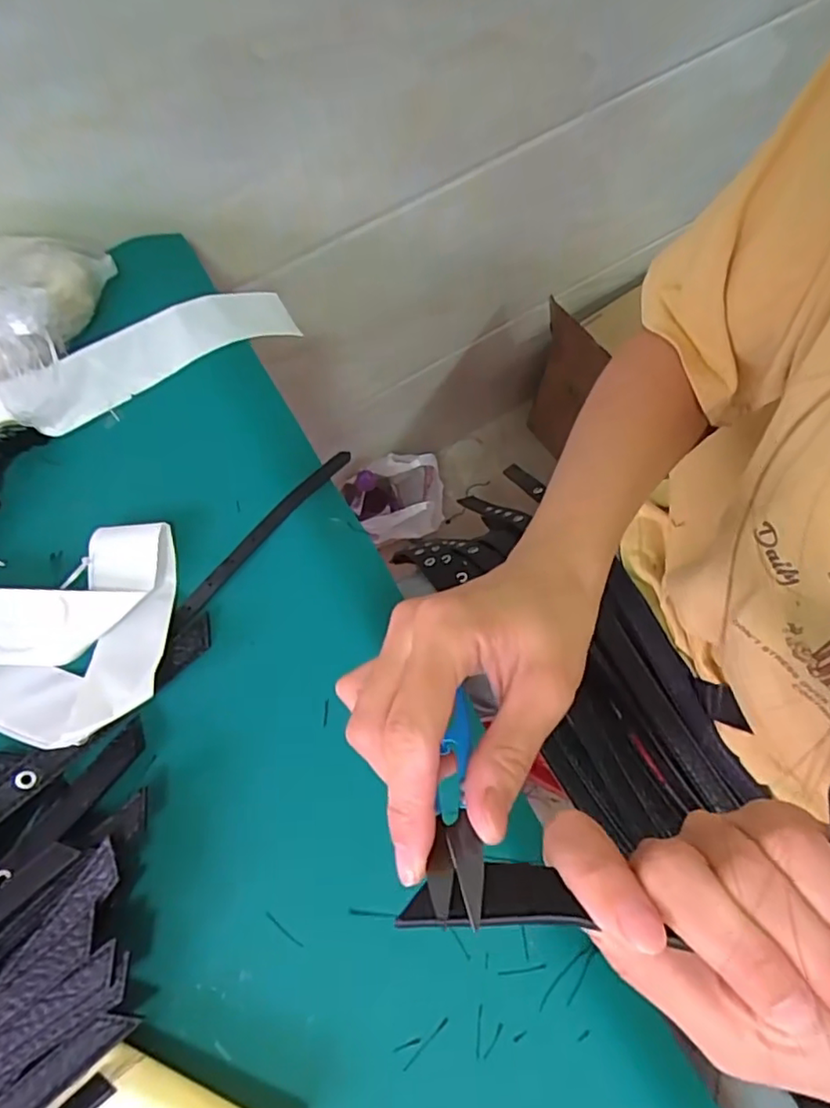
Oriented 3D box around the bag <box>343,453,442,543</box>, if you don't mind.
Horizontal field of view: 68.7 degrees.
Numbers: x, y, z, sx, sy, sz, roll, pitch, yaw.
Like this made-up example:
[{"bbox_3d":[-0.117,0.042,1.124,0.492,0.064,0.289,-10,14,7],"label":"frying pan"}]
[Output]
[{"bbox_3d":[-0.032,-0.098,1.027,0.155,0.188,0.125,-11,72,-3],"label":"bag"}]

